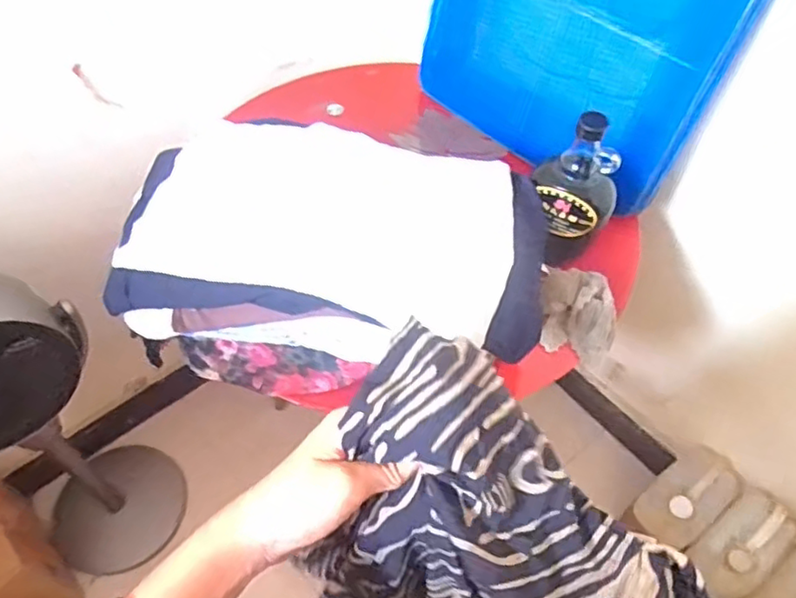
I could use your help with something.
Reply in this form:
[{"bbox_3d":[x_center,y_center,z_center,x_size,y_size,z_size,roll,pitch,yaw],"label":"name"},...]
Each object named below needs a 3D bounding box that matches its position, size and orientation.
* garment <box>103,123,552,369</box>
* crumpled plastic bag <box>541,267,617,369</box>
[{"bbox_3d":[-0.078,-0.090,0.829,0.537,0.073,0.306,7,54,4],"label":"garment"},{"bbox_3d":[0.255,0.025,0.897,0.108,0.066,0.119,6,54,3],"label":"crumpled plastic bag"}]

